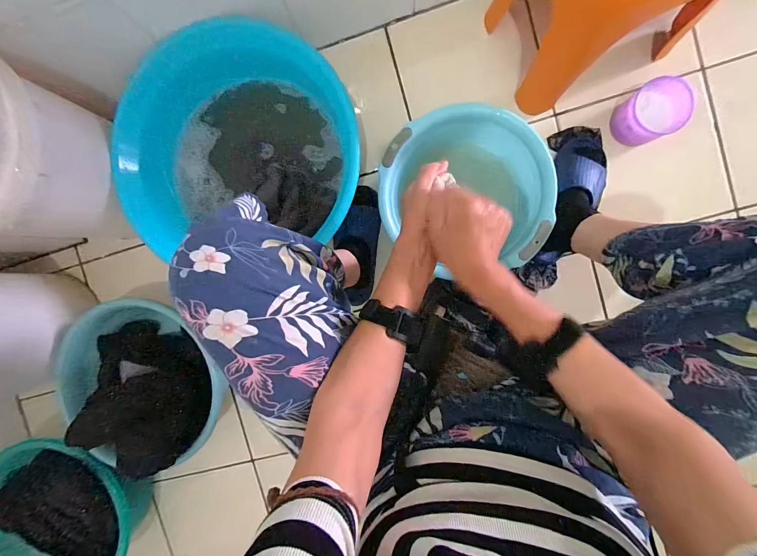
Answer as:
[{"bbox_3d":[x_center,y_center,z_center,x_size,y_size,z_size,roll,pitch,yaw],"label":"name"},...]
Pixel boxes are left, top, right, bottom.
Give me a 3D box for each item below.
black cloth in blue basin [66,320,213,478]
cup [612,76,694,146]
[{"bbox_3d":[-0.580,0.300,0.806,0.157,0.236,0.367,-8,93,6],"label":"black cloth in blue basin"},{"bbox_3d":[0.545,-0.332,0.640,0.106,0.065,0.107,0,94,6],"label":"cup"}]

